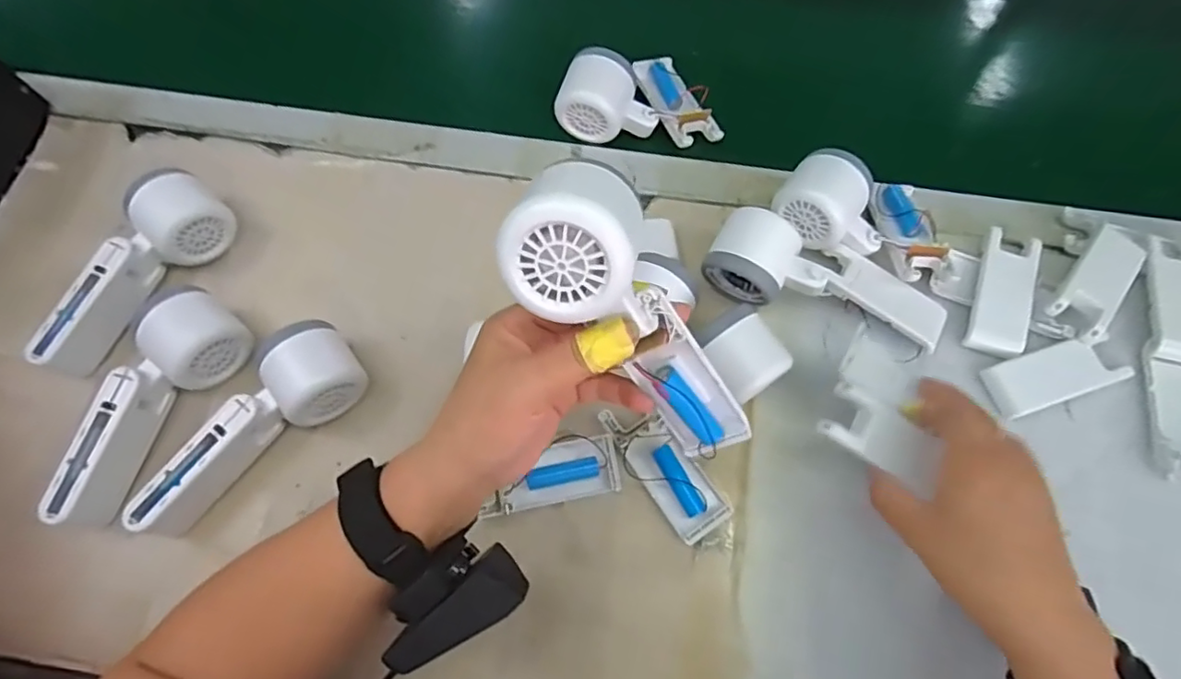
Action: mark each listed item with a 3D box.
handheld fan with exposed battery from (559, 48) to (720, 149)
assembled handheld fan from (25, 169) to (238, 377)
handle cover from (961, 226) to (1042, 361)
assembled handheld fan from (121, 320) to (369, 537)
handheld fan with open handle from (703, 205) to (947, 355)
[{"bbox_3d":[0.046,-0.215,0.520,0.133,0.051,0.091,10,69,3],"label":"handheld fan with exposed battery"},{"bbox_3d":[-0.344,-0.051,0.449,0.046,0.054,0.162,28,72,10],"label":"assembled handheld fan"},{"bbox_3d":[0.311,-0.035,0.450,0.039,0.011,0.097,21,70,7],"label":"handle cover"},{"bbox_3d":[-0.238,0.056,0.416,0.166,0.054,0.056,-39,74,-14],"label":"assembled handheld fan"},{"bbox_3d":[0.175,-0.045,0.440,0.178,0.046,0.058,16,70,6],"label":"handheld fan with open handle"}]

